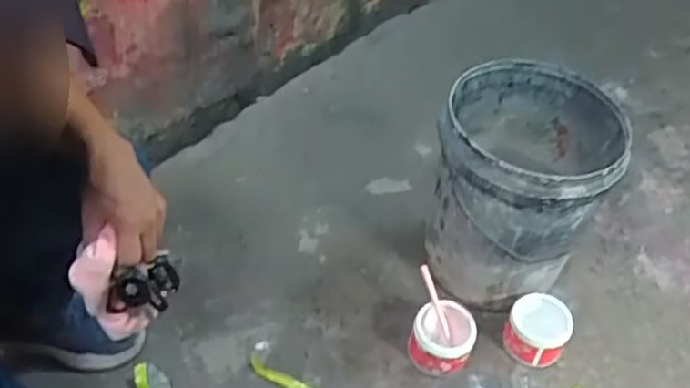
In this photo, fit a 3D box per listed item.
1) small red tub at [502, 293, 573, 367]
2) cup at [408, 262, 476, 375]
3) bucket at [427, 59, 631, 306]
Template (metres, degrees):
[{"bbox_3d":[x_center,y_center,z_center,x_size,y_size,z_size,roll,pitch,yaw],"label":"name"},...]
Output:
[{"bbox_3d":[0.348,0.245,1.269,0.105,0.062,0.119,23,49,15],"label":"small red tub"},{"bbox_3d":[0.175,0.226,1.227,0.113,0.129,0.144,12,47,5],"label":"cup"},{"bbox_3d":[0.306,0.001,1.297,0.282,0.395,0.296,3,47,-3],"label":"bucket"}]

